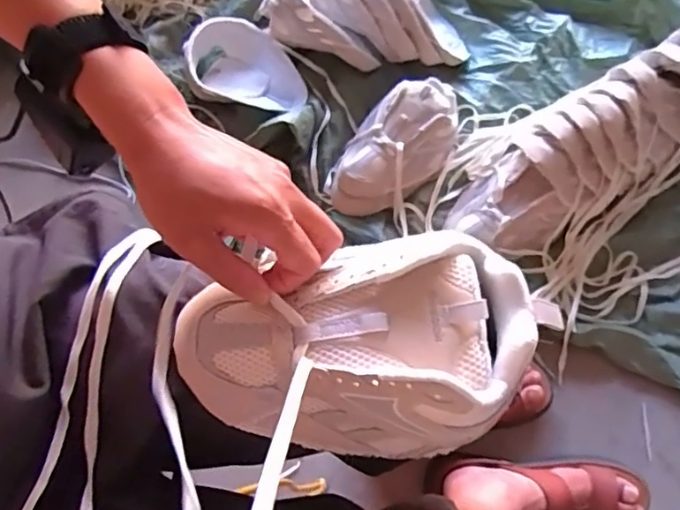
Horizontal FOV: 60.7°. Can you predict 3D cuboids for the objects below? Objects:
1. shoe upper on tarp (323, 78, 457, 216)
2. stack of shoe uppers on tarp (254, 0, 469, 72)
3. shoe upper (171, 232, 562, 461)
[{"bbox_3d":[0.085,-0.185,0.933,0.245,0.086,0.139,-35,72,-11],"label":"shoe upper on tarp"},{"bbox_3d":[0.041,-0.434,1.006,0.349,0.119,0.180,-3,69,1],"label":"stack of shoe uppers on tarp"},{"bbox_3d":[0.008,0.049,0.357,0.221,0.071,0.132,2,69,3],"label":"shoe upper"}]

